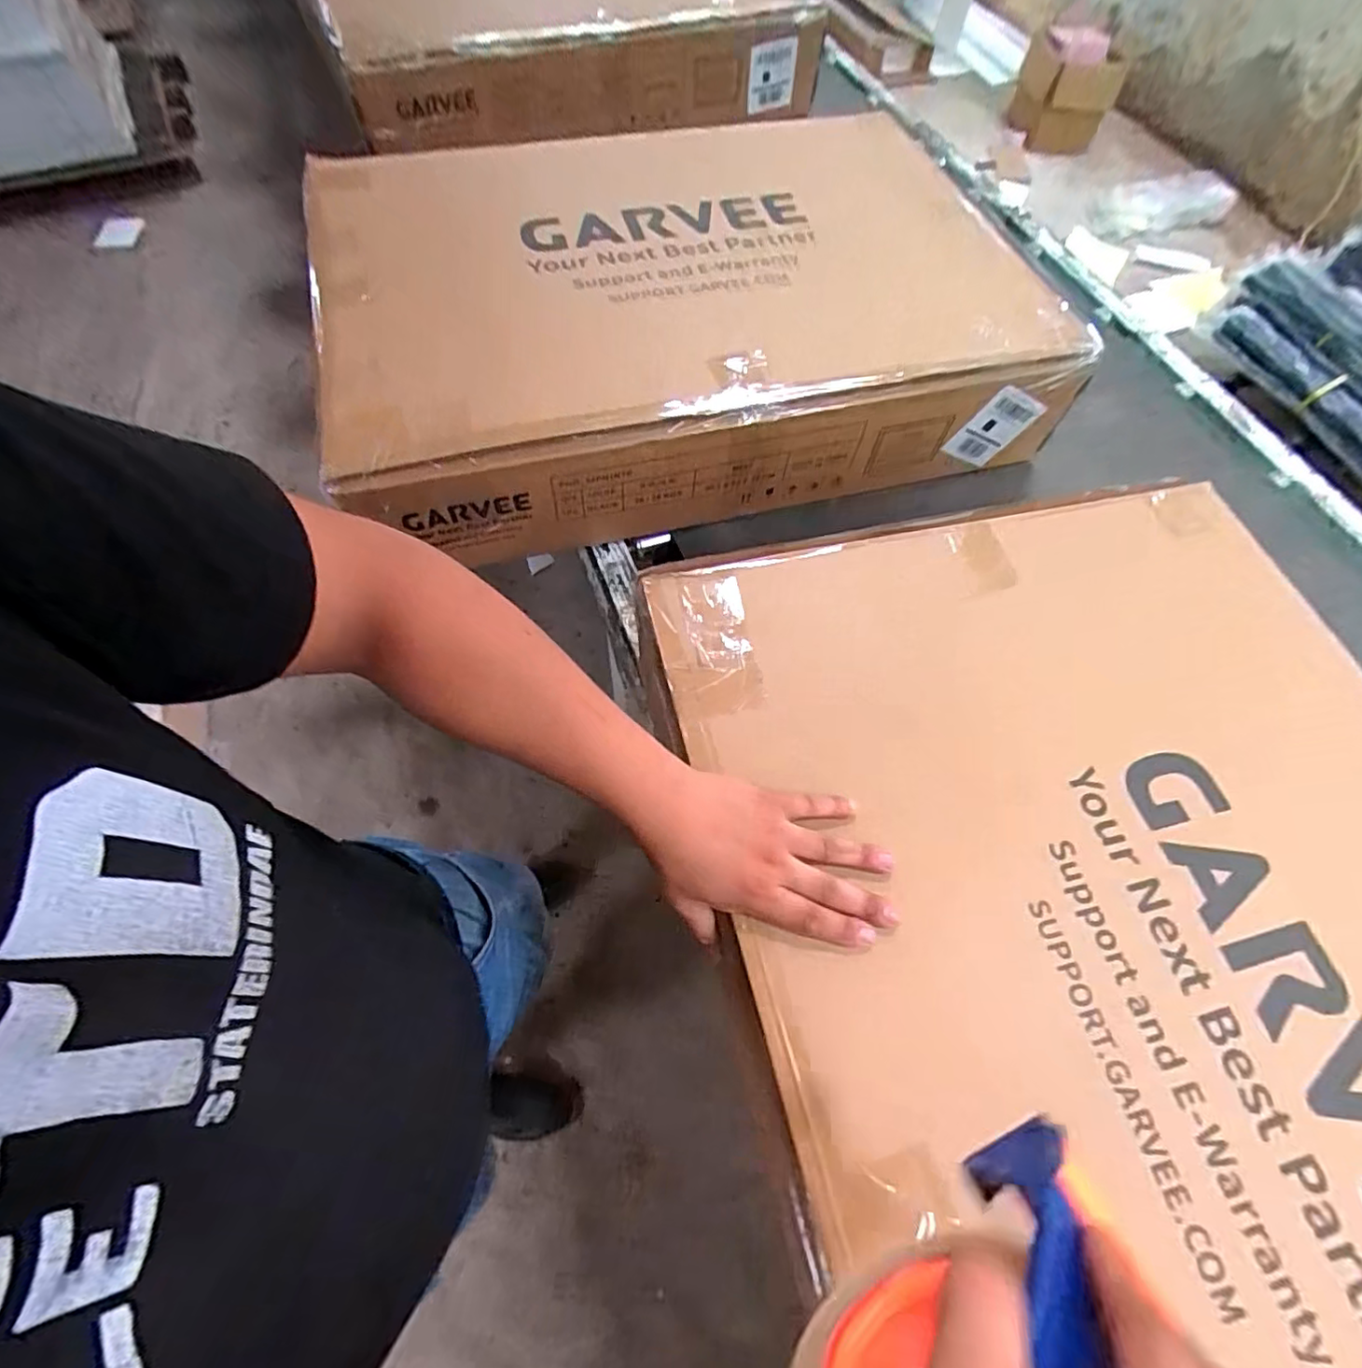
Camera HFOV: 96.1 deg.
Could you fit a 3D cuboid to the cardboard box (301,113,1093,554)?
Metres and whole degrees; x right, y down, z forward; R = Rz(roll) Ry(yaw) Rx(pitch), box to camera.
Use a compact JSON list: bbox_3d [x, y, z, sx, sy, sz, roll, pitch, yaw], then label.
[{"bbox_3d":[0.005,-0.512,0.834,0.826,0.196,0.601,-13,65,-9],"label":"cardboard box"}]

